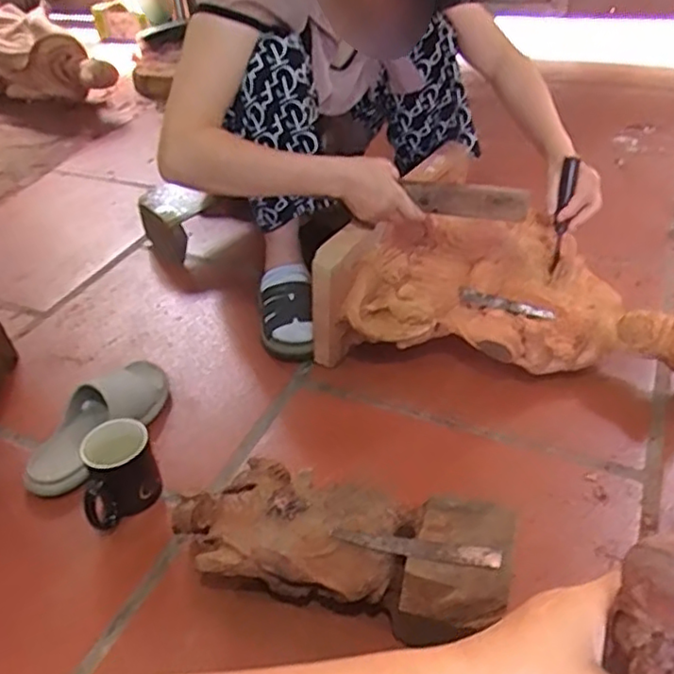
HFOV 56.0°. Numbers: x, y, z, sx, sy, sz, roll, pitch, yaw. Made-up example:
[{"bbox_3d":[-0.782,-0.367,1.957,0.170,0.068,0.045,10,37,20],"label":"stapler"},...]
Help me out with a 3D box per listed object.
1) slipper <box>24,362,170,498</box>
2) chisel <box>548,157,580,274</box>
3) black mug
[{"bbox_3d":[-0.336,0.119,0.898,0.139,0.084,0.237,25,48,32],"label":"slipper"},{"bbox_3d":[0.334,-0.179,0.939,0.022,0.166,0.021,10,19,19],"label":"chisel"},{"bbox_3d":[-0.278,0.173,0.808,0.095,0.097,0.094,-19,41,-16],"label":"black mug"}]

